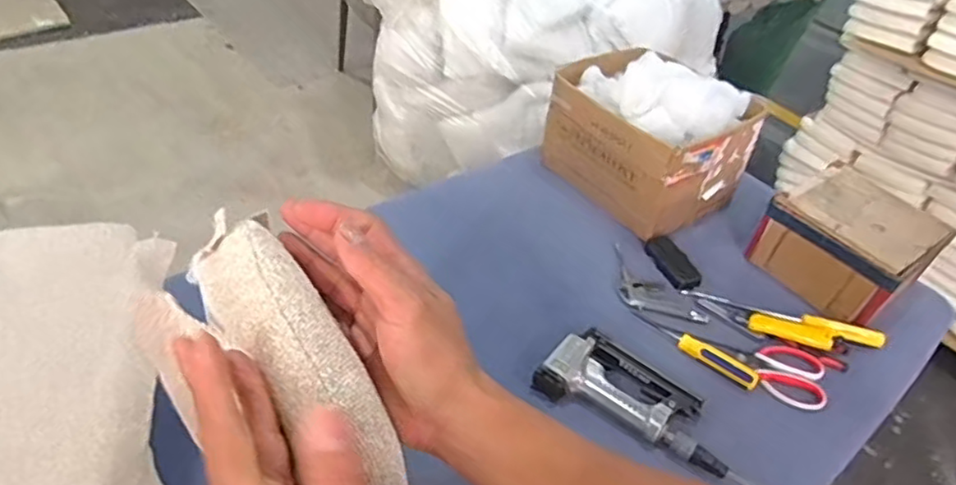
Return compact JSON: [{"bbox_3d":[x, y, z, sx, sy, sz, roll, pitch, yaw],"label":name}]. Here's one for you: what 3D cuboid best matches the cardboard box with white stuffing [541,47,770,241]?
[{"bbox_3d":[0.301,-0.198,1.132,0.232,0.245,0.313,-22,49,-29],"label":"cardboard box with white stuffing"}]

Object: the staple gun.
[{"bbox_3d":[0.211,0.197,0.817,0.244,0.038,0.129,24,44,18],"label":"staple gun"}]

